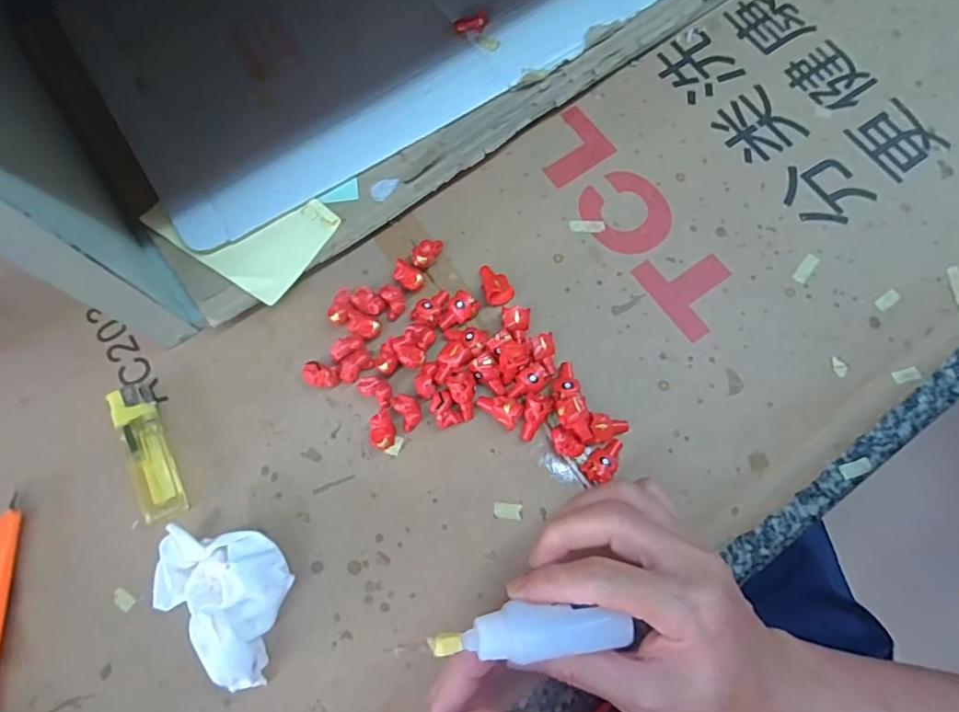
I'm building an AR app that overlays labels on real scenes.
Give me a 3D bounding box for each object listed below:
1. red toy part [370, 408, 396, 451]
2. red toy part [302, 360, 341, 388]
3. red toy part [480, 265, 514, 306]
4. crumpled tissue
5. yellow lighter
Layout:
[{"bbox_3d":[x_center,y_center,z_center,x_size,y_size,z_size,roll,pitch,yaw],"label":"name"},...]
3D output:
[{"bbox_3d":[-0.054,0.042,0.314,0.013,0.012,0.021,-6,74,-1],"label":"red toy part"},{"bbox_3d":[-0.091,0.012,0.324,0.021,0.012,0.014,14,75,4],"label":"red toy part"},{"bbox_3d":[0.010,-0.044,0.338,0.016,0.016,0.027,-13,75,-3],"label":"red toy part"},{"bbox_3d":[-0.131,0.122,0.281,0.065,0.030,0.065,12,75,4],"label":"crumpled tissue"},{"bbox_3d":[-0.186,0.053,0.314,0.022,0.010,0.078,-25,76,-6],"label":"yellow lighter"}]

